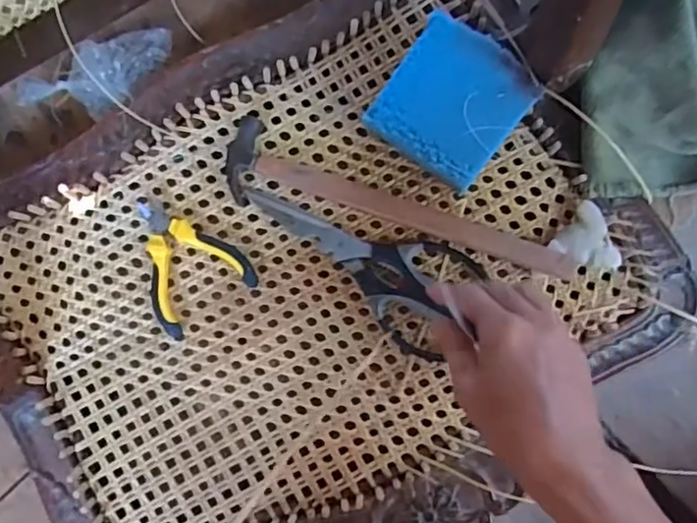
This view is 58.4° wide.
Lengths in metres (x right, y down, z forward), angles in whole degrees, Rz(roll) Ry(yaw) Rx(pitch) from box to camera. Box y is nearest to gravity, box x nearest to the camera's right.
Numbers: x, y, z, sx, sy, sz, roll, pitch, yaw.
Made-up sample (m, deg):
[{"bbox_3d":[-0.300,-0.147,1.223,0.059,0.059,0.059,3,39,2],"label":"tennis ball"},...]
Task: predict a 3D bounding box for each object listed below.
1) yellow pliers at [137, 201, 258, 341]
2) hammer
[{"bbox_3d":[-0.130,-0.002,0.482,0.083,0.014,0.098,-34,85,-1],"label":"yellow pliers"},{"bbox_3d":[0.040,-0.041,0.474,0.272,0.023,0.056,17,86,3],"label":"hammer"}]

